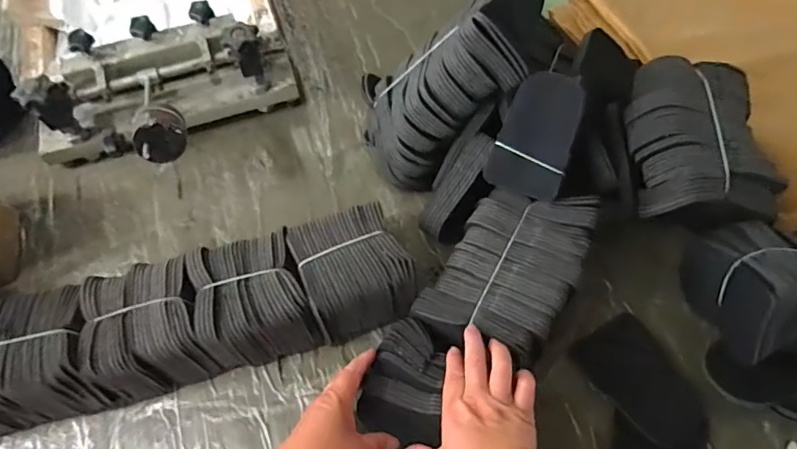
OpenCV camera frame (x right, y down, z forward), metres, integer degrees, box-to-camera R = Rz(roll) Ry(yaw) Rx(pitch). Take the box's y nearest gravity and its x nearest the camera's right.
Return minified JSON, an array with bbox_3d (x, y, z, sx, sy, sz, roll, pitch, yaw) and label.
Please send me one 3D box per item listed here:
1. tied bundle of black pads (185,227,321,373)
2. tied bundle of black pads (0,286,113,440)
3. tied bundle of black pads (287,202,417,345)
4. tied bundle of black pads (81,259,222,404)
[{"bbox_3d":[-0.167,0.084,0.577,0.119,0.093,0.138,-20,63,-10],"label":"tied bundle of black pads"},{"bbox_3d":[-0.420,0.151,0.551,0.184,0.104,0.132,-14,62,-6],"label":"tied bundle of black pads"},{"bbox_3d":[-0.054,0.055,0.590,0.121,0.096,0.135,-21,63,-10],"label":"tied bundle of black pads"},{"bbox_3d":[-0.278,0.114,0.568,0.120,0.096,0.134,-15,62,-7],"label":"tied bundle of black pads"}]

